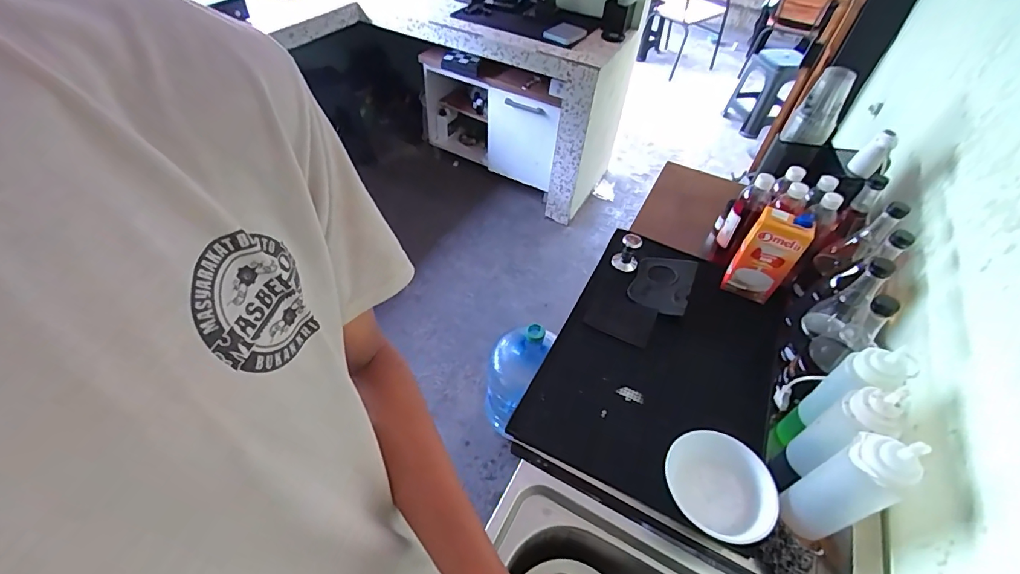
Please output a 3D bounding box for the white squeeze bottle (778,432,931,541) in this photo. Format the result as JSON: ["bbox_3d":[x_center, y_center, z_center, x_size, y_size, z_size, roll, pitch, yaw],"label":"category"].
[{"bbox_3d":[0.434,0.260,0.587,0.063,0.223,0.073,-25,54,-24],"label":"white squeeze bottle"}]

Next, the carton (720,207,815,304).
[{"bbox_3d":[0.529,-0.064,0.936,0.102,0.189,0.071,30,53,21],"label":"carton"}]

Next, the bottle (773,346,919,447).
[{"bbox_3d":[0.492,0.178,0.689,0.063,0.261,0.074,16,49,10],"label":"bottle"}]

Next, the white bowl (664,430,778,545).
[{"bbox_3d":[0.316,0.292,0.671,0.141,0.051,0.153,-13,51,-15],"label":"white bowl"}]

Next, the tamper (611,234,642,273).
[{"bbox_3d":[0.264,-0.082,1.011,0.057,0.080,0.061,18,49,12],"label":"tamper"}]

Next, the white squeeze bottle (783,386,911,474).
[{"bbox_3d":[0.455,0.207,0.618,0.051,0.186,0.063,15,49,9],"label":"white squeeze bottle"}]

